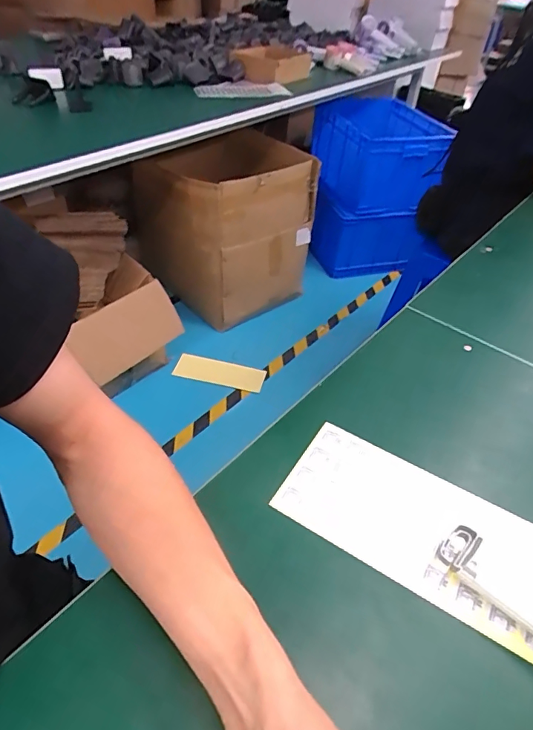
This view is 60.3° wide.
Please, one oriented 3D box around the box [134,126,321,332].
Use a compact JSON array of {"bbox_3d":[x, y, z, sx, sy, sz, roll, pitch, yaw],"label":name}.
[{"bbox_3d":[-0.151,-0.492,1.665,0.490,0.526,0.433,31,49,26],"label":"box"}]

